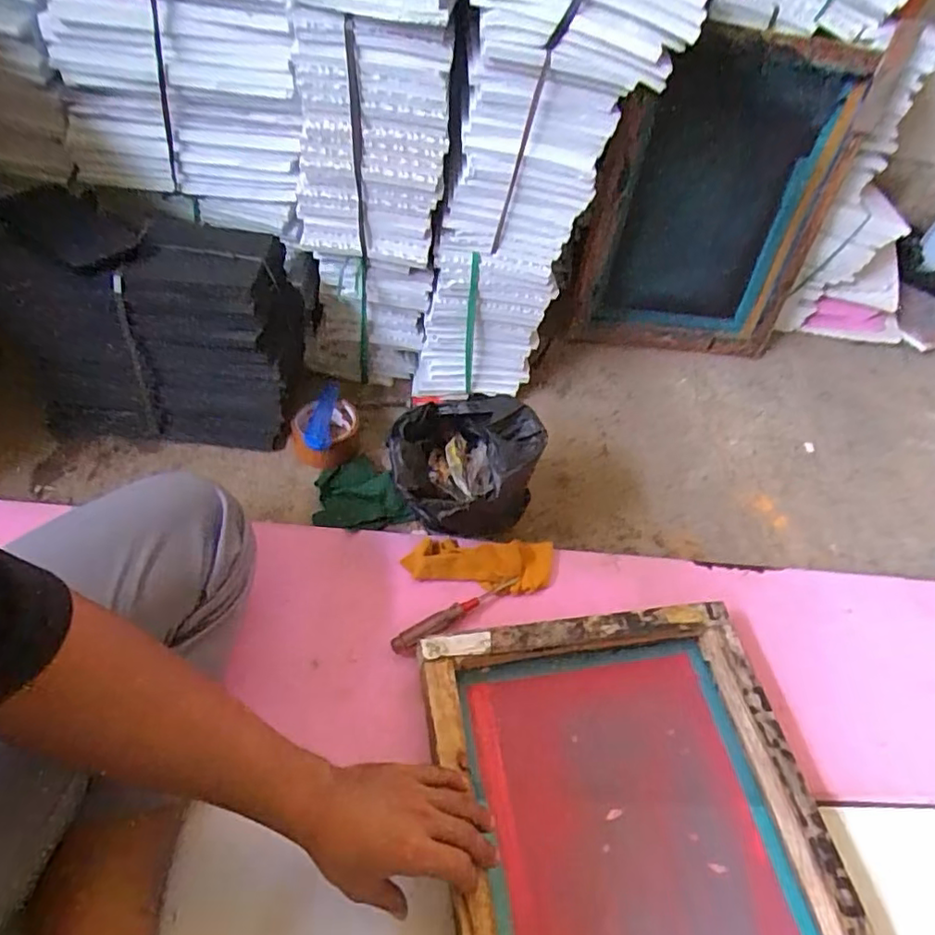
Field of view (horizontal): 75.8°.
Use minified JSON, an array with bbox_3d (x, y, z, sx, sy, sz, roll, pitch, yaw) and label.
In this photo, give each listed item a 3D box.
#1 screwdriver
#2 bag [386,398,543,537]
[{"bbox_3d":[-0.012,0.167,0.699,0.168,0.015,0.020,-25,60,-26],"label":"screwdriver"},{"bbox_3d":[-0.003,0.005,0.754,0.183,0.147,0.140,-4,52,-12],"label":"bag"}]

